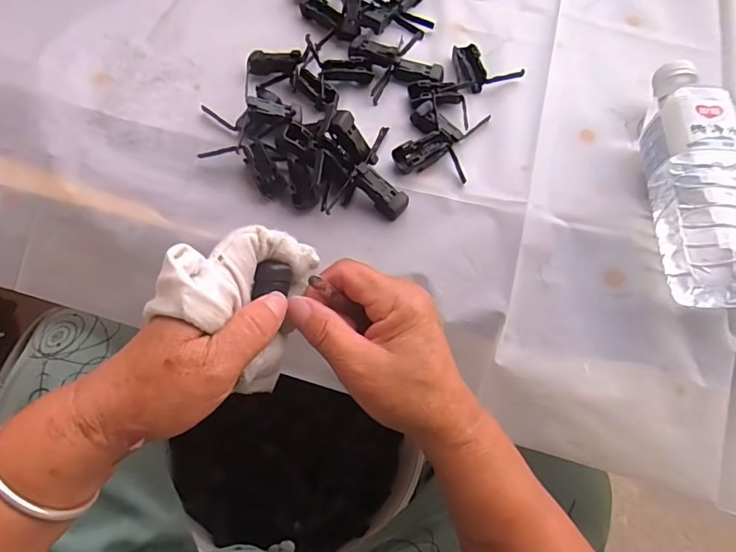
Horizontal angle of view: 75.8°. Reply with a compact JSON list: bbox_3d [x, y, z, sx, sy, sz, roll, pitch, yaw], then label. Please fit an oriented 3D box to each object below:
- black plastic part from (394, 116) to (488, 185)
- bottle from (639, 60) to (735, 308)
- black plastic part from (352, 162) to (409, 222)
[{"bbox_3d":[0.073,-0.102,0.393,0.095,0.015,0.045,-25,71,-13],"label":"black plastic part"},{"bbox_3d":[0.255,-0.078,0.364,0.066,0.063,0.217,2,67,-2],"label":"bottle"},{"bbox_3d":[0.009,-0.067,0.369,0.049,0.014,0.019,43,71,-4],"label":"black plastic part"}]

